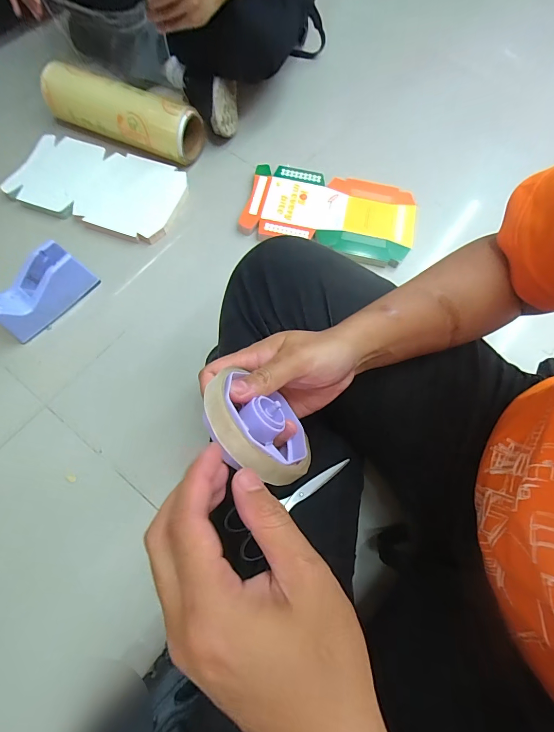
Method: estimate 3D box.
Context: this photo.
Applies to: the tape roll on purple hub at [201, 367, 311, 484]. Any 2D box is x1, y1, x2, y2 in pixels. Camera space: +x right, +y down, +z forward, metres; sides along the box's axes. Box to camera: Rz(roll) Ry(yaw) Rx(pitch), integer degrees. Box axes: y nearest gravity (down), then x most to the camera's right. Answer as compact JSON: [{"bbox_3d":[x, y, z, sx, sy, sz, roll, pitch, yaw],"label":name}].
[{"bbox_3d":[-0.016,0.044,0.233,0.081,0.030,0.074,40,28,-15],"label":"tape roll on purple hub"}]

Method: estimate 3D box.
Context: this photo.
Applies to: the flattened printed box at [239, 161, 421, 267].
[{"bbox_3d":[0.103,-0.293,0.680,0.317,0.038,0.167,11,69,2],"label":"flattened printed box"}]

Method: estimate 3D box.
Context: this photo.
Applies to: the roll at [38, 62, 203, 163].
[{"bbox_3d":[-0.298,-0.507,0.689,0.350,0.092,0.086,23,70,6],"label":"roll"}]

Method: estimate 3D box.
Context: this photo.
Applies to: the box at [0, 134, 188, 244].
[{"bbox_3d":[-0.350,-0.356,0.685,0.327,0.026,0.173,20,74,1],"label":"box"}]

